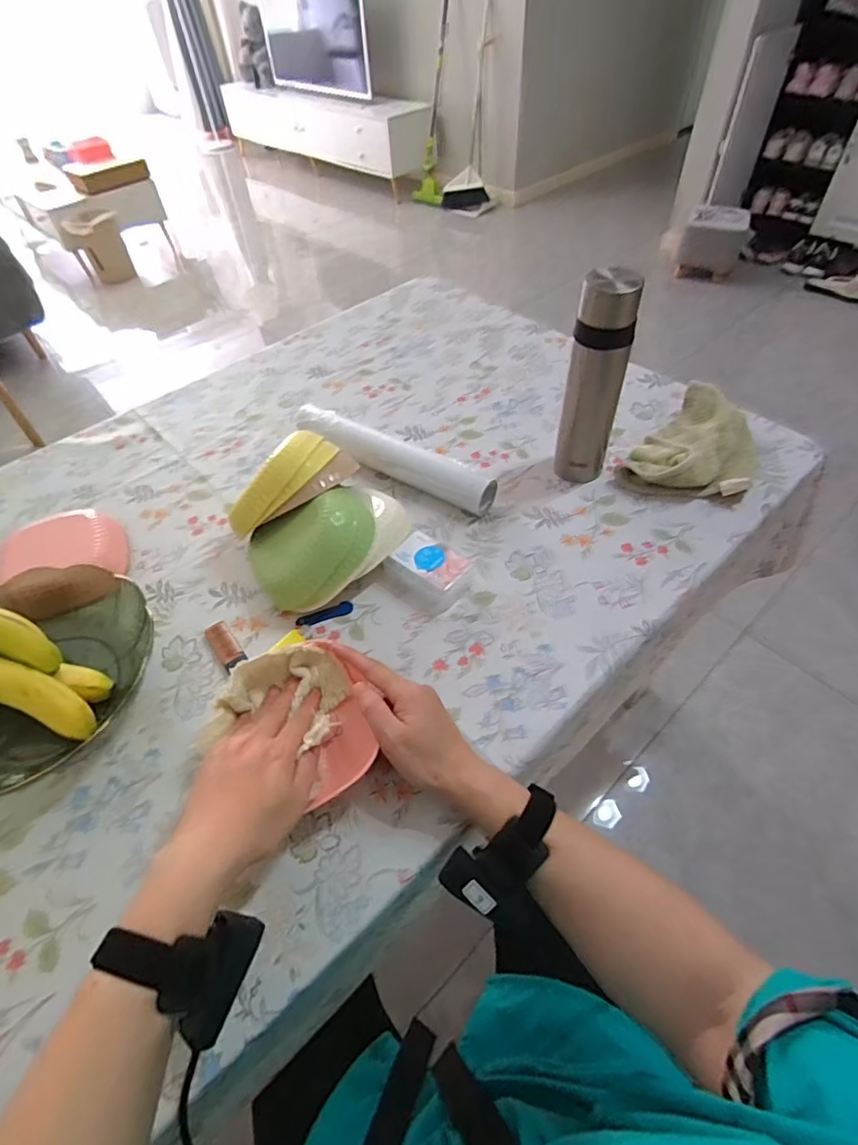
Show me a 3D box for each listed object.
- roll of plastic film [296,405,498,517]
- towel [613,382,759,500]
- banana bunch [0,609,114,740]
[{"bbox_3d":[-0.052,-0.146,0.693,0.287,0.054,0.041,24,56,22],"label":"roll of plastic film"},{"bbox_3d":[0.349,-0.163,0.688,0.138,0.043,0.206,28,57,24],"label":"towel"},{"bbox_3d":[-0.387,0.098,0.484,0.182,0.061,0.110,18,51,-8],"label":"banana bunch"}]

